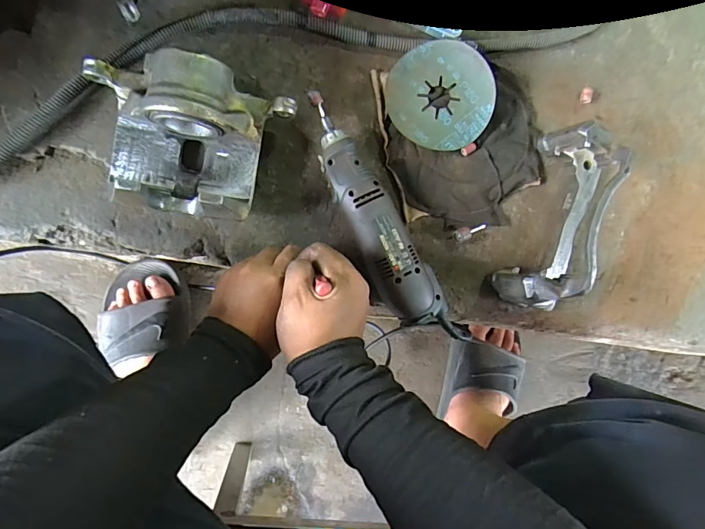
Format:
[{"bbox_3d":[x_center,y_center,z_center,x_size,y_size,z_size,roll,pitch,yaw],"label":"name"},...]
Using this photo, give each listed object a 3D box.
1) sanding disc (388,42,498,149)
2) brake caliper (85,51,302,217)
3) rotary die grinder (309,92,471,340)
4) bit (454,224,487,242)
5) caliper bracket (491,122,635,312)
[{"bbox_3d":[0.089,-0.172,0.446,0.105,0.011,0.105,0,93,3],"label":"sanding disc"},{"bbox_3d":[-0.144,-0.107,0.381,0.169,0.079,0.123,8,87,-9],"label":"brake caliper"},{"bbox_3d":[0.019,-0.041,0.425,0.058,0.044,0.260,-30,93,-9],"label":"rotary die grinder"},{"bbox_3d":[0.123,-0.035,0.460,0.039,0.014,0.014,-20,92,-25],"label":"bit"},{"bbox_3d":[0.211,-0.043,0.439,0.071,0.076,0.185,22,85,-8],"label":"caliper bracket"}]

